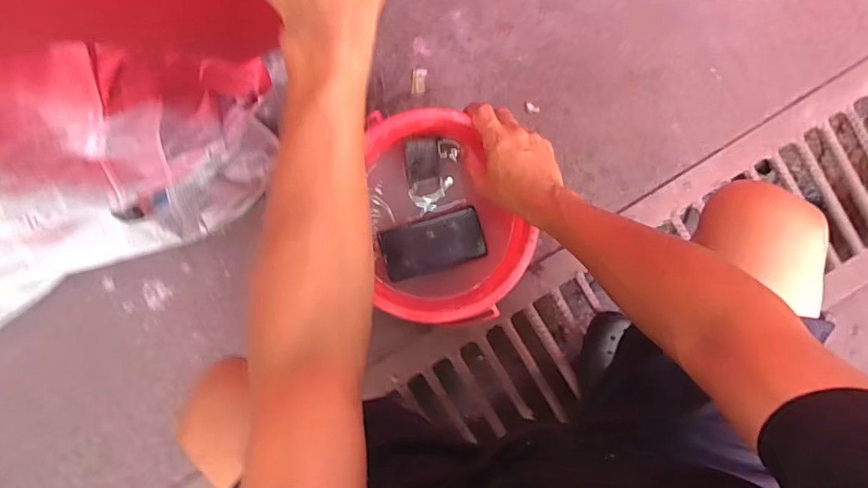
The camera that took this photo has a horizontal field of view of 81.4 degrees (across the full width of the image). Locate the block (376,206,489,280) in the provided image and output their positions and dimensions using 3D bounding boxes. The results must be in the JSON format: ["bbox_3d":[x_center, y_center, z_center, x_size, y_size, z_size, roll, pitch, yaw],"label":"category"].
[{"bbox_3d":[-0.001,0.000,0.646,0.127,0.012,0.065,-17,90,-1],"label":"block"}]

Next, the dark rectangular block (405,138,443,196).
[{"bbox_3d":[-0.014,-0.099,0.649,0.041,0.020,0.071,-11,112,-8],"label":"dark rectangular block"}]

